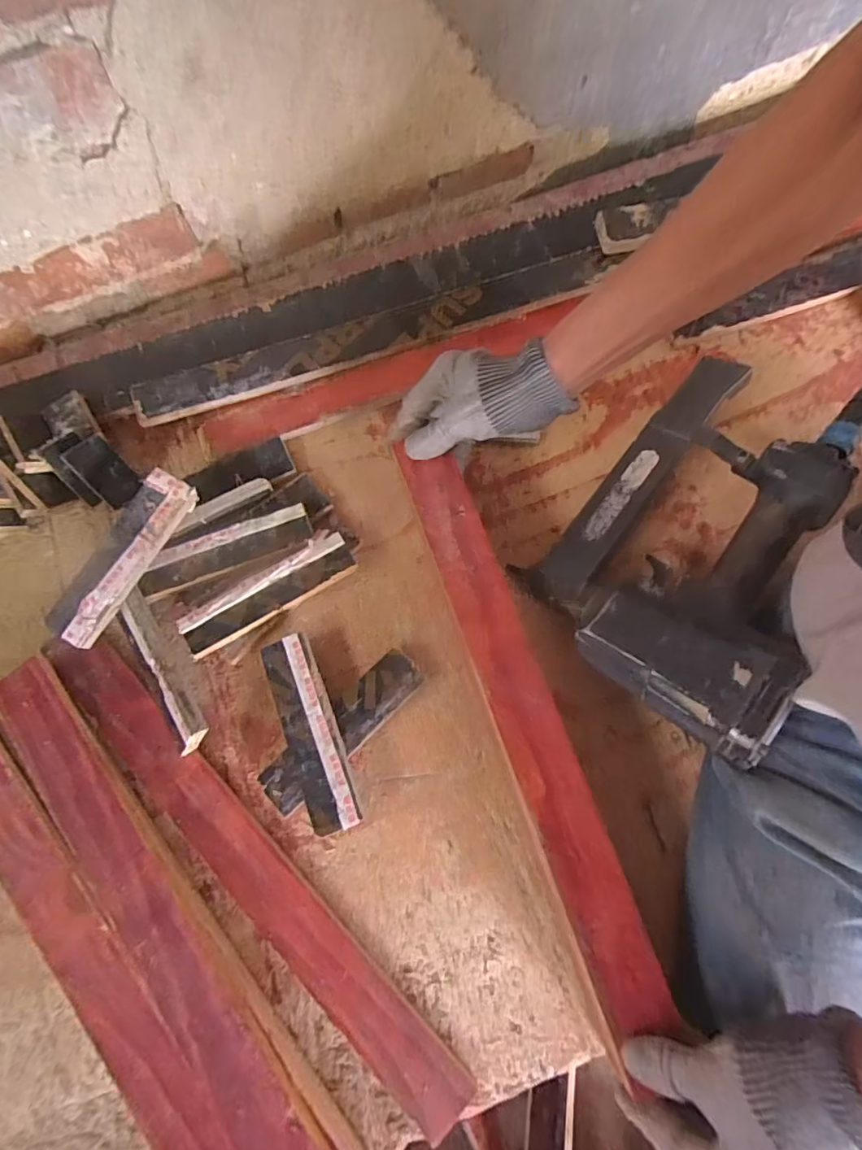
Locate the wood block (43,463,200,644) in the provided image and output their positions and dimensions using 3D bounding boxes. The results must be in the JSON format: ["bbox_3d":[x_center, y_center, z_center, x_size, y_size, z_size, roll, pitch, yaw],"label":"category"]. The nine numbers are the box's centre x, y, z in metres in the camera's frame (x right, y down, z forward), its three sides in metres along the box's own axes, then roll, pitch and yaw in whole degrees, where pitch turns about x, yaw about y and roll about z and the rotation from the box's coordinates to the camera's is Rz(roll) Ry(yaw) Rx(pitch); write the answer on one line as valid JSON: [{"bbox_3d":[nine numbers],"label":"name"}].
[{"bbox_3d":[-0.270,-0.017,0.467,0.044,0.018,0.163,30,78,11],"label":"wood block"}]

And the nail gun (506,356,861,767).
[{"bbox_3d":[0.237,-0.039,0.464,0.225,0.071,0.338,27,74,35],"label":"nail gun"}]

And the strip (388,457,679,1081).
[{"bbox_3d":[0.069,0.103,0.414,0.047,0.011,0.449,-19,76,-5],"label":"strip"}]

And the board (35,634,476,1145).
[{"bbox_3d":[-0.155,0.230,0.441,0.487,0.017,0.056,44,80,10],"label":"board"}]

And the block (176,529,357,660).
[{"bbox_3d":[-0.146,0.018,0.486,0.159,0.025,0.043,-32,78,-8],"label":"block"}]

